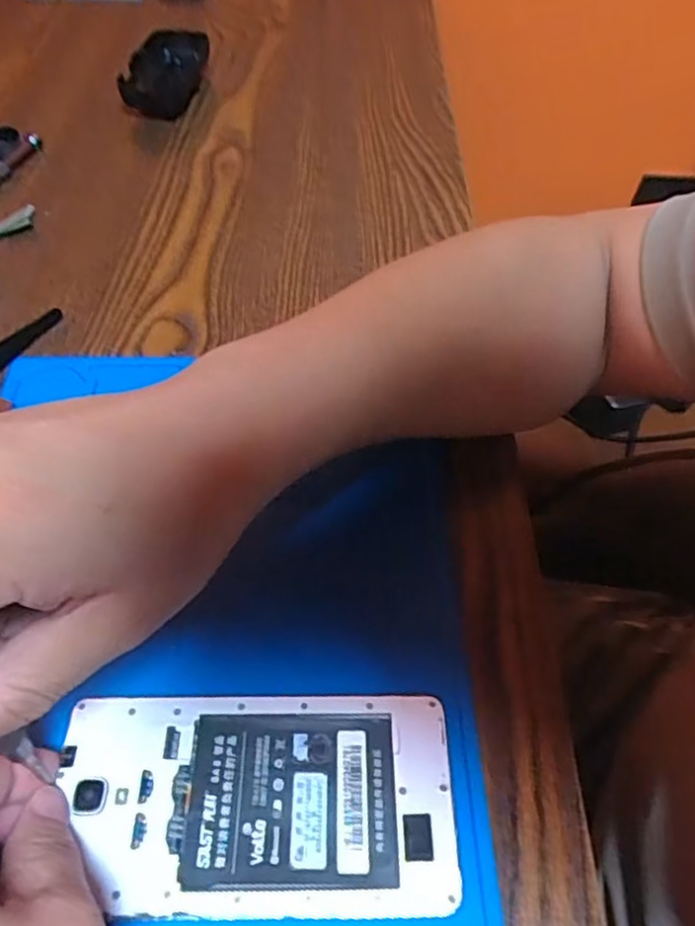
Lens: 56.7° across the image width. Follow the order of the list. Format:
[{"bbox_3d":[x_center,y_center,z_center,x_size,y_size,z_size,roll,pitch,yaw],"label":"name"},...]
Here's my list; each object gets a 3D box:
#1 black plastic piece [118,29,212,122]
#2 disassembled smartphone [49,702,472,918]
[{"bbox_3d":[-0.152,-0.325,0.540,0.052,0.028,0.120,2,54,-1],"label":"black plastic piece"},{"bbox_3d":[-0.032,0.119,0.229,0.137,0.006,0.068,0,54,-2],"label":"disassembled smartphone"}]

